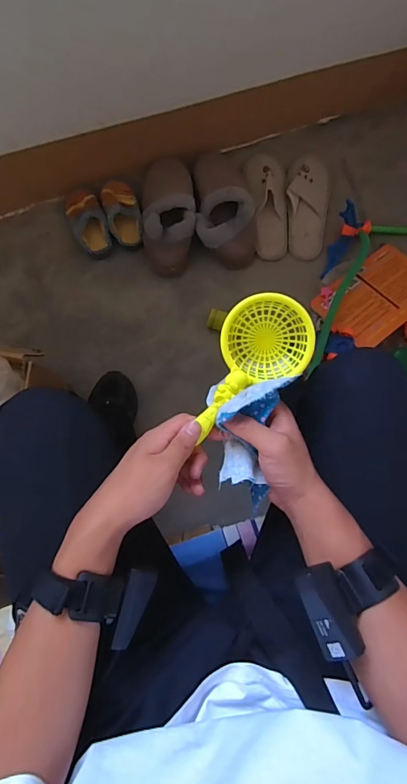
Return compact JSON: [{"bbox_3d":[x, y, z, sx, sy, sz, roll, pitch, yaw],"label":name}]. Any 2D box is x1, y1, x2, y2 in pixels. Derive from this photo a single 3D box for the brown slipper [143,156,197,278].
[{"bbox_3d":[-0.081,-0.408,0.936,0.121,0.085,0.258,-3,82,-3],"label":"brown slipper"}]

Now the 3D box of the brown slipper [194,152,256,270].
[{"bbox_3d":[0.053,-0.443,0.943,0.141,0.088,0.284,-1,82,-3],"label":"brown slipper"}]

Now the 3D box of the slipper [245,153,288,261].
[{"bbox_3d":[0.157,-0.462,0.968,0.091,0.047,0.278,-2,82,-3],"label":"slipper"}]

